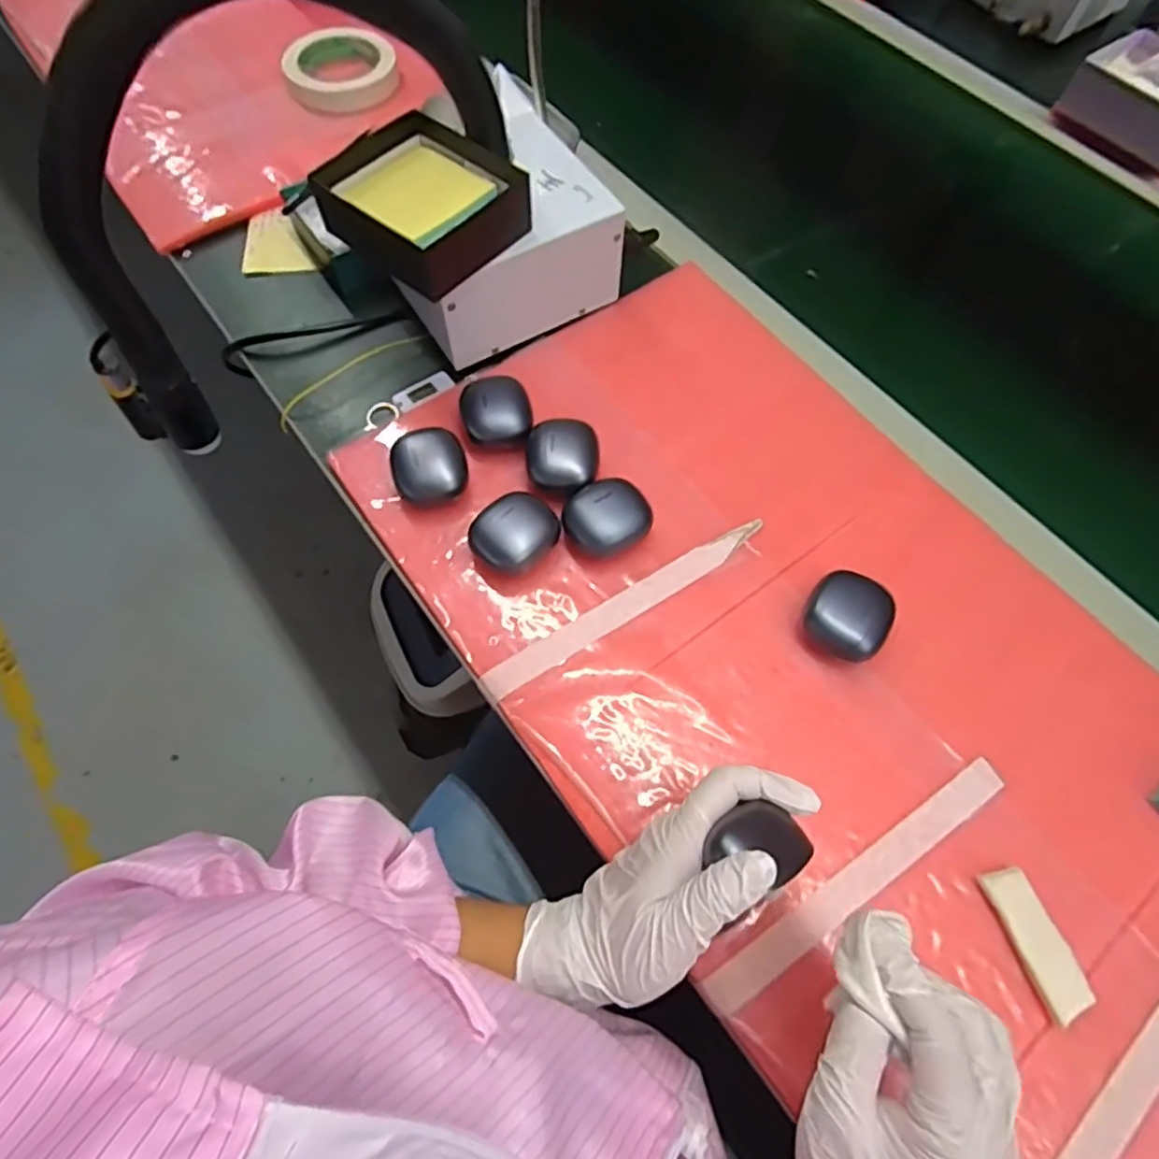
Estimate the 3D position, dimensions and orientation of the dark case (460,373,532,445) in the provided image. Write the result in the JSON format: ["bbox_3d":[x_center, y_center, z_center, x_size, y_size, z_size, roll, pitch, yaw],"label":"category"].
[{"bbox_3d":[-0.060,-0.119,0.482,0.048,0.026,0.051,-11,65,-6],"label":"dark case"}]

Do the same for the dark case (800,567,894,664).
[{"bbox_3d":[0.170,0.023,0.420,0.049,0.031,0.049,30,68,13],"label":"dark case"}]

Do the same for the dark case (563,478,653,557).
[{"bbox_3d":[0.019,-0.040,0.446,0.050,0.029,0.052,42,71,17],"label":"dark case"}]

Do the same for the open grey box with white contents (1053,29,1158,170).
[{"bbox_3d":[0.580,-0.488,0.666,0.123,0.041,0.141,-35,70,-17],"label":"open grey box with white contents"}]

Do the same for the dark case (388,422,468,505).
[{"bbox_3d":[-0.106,-0.081,0.464,0.049,0.029,0.053,-11,65,-6],"label":"dark case"}]

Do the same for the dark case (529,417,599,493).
[{"bbox_3d":[-0.011,-0.089,0.463,0.047,0.022,0.056,-2,64,-2],"label":"dark case"}]

